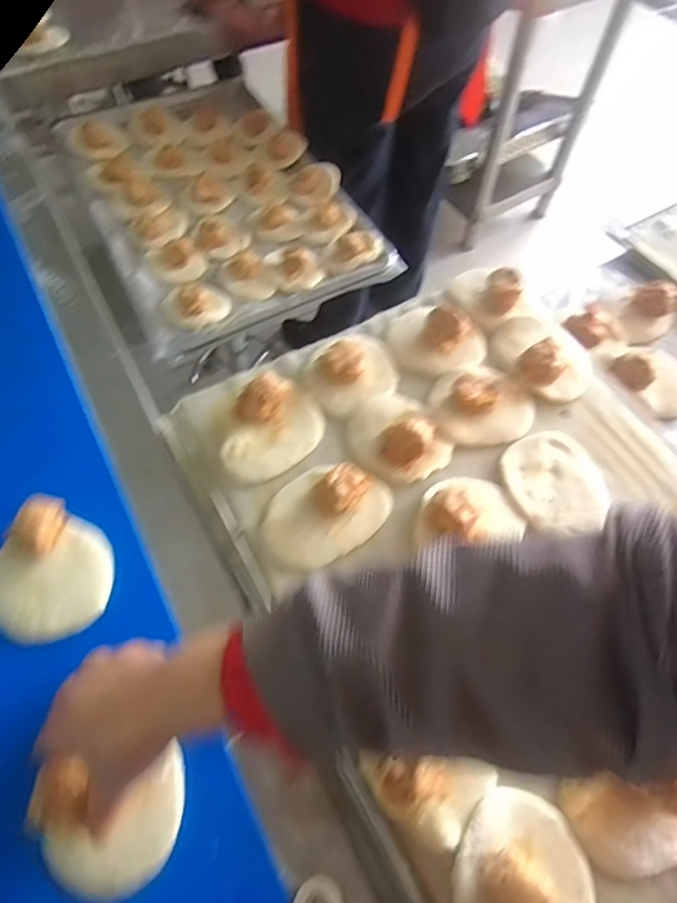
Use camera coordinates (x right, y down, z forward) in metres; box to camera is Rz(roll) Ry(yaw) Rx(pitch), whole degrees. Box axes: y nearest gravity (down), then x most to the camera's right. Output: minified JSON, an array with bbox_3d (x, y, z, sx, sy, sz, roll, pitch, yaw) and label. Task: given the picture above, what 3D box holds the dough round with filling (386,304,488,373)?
[{"bbox_3d":[0.100,-0.118,0.547,0.098,0.033,0.084,29,64,14],"label":"dough round with filling"}]

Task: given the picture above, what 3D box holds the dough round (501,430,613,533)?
[{"bbox_3d":[0.195,0.026,0.479,0.088,0.008,0.092,1,60,-1],"label":"dough round"}]

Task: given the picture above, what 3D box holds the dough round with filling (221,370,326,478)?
[{"bbox_3d":[-0.057,-0.024,0.485,0.078,0.032,0.099,10,60,4],"label":"dough round with filling"}]

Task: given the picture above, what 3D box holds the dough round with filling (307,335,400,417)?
[{"bbox_3d":[0.013,-0.085,0.523,0.093,0.036,0.084,-30,65,-17],"label":"dough round with filling"}]

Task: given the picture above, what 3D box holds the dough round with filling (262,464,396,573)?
[{"bbox_3d":[-0.009,0.045,0.446,0.111,0.034,0.075,-28,65,-16],"label":"dough round with filling"}]

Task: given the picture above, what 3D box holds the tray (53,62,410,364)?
[{"bbox_3d":[-0.221,-0.447,0.915,0.399,0.054,0.604,-27,64,-16],"label":"tray"}]

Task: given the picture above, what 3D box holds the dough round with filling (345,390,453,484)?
[{"bbox_3d":[0.055,-0.019,0.484,0.078,0.037,0.088,-32,66,-18],"label":"dough round with filling"}]

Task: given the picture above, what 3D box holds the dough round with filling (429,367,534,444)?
[{"bbox_3d":[0.136,-0.051,0.508,0.100,0.034,0.087,-13,61,-9],"label":"dough round with filling"}]

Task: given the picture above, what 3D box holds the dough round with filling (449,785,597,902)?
[{"bbox_3d":[0.117,0.265,0.324,0.087,0.038,0.099,18,61,8],"label":"dough round with filling"}]

